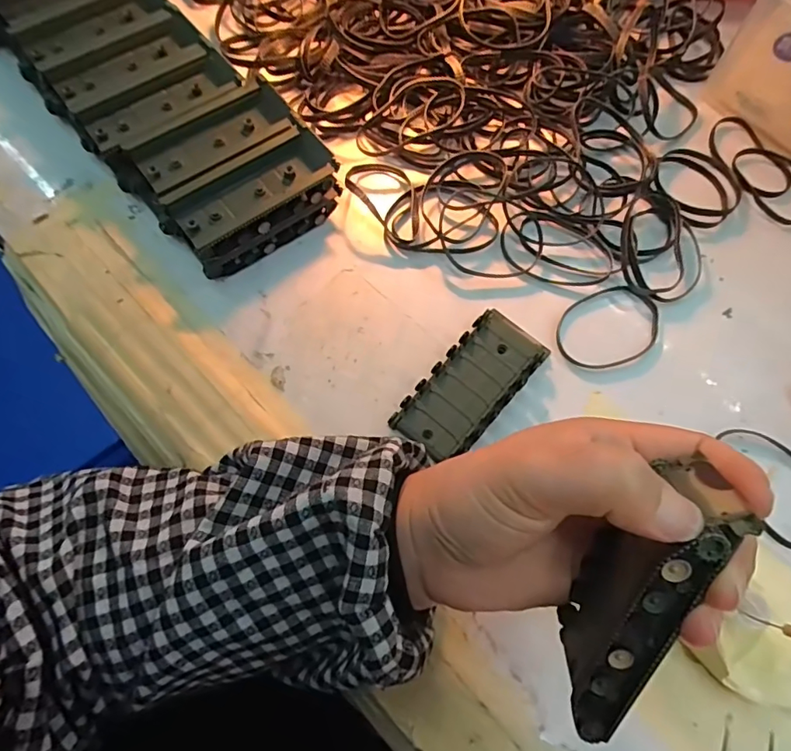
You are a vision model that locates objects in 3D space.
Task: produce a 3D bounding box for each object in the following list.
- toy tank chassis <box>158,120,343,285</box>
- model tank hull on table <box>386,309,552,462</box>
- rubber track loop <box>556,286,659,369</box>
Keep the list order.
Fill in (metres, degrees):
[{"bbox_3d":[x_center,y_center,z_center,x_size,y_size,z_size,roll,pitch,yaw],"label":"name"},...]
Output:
[{"bbox_3d":[-0.083,-0.107,0.306,0.102,0.030,0.050,-36,75,-14],"label":"toy tank chassis"},{"bbox_3d":[0.043,0.004,0.283,0.043,0.015,0.095,40,73,12],"label":"model tank hull on table"},{"bbox_3d":[0.128,-0.030,0.305,0.067,0.005,0.047,-22,72,-10],"label":"rubber track loop"}]

